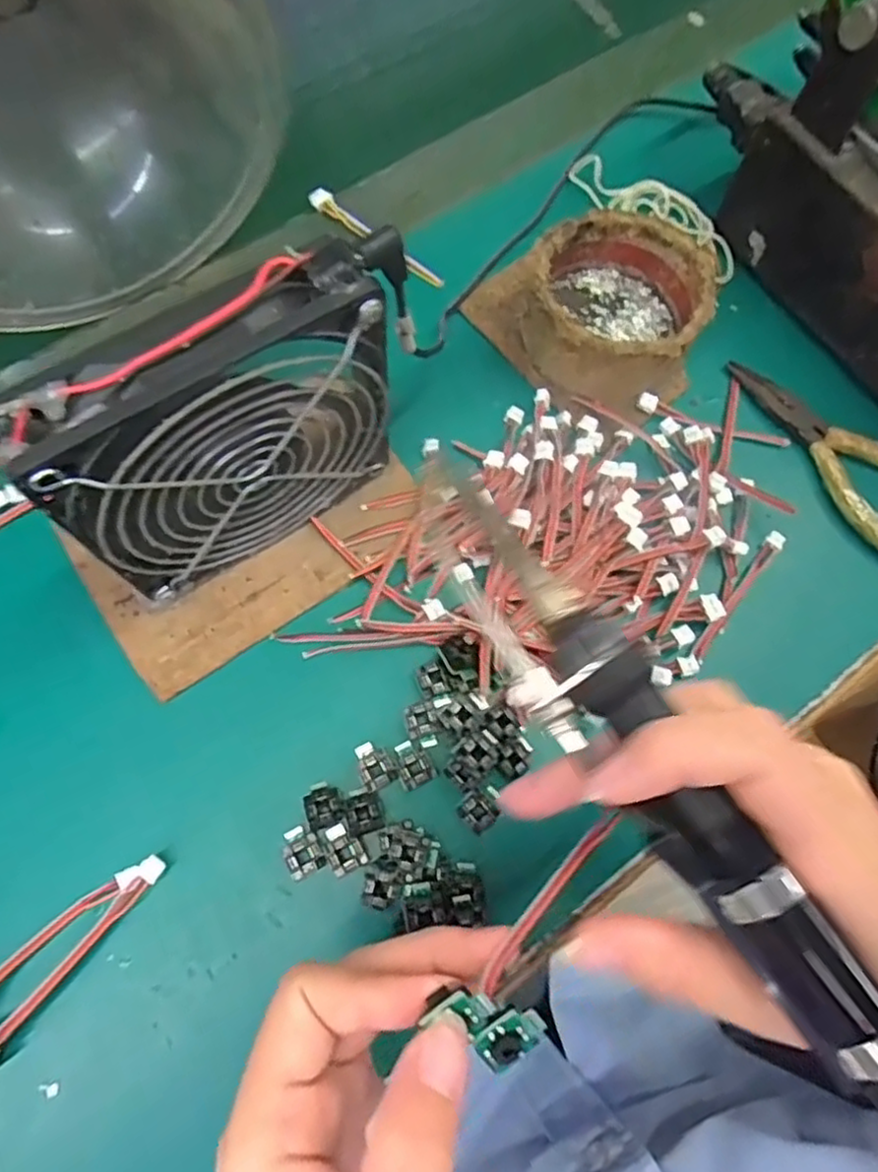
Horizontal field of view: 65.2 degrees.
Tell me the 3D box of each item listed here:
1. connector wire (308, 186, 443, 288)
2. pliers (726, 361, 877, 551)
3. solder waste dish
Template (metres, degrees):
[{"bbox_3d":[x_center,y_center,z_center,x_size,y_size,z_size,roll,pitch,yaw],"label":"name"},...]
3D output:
[{"bbox_3d":[-0.033,-0.183,0.359,0.084,0.008,0.010,36,74,9],"label":"connector wire"},{"bbox_3d":[0.194,-0.064,0.331,0.046,0.011,0.129,-38,79,-13],"label":"pliers"},{"bbox_3d":[0.084,-0.135,0.330,0.081,0.041,0.080,1,73,-3],"label":"solder waste dish"}]

